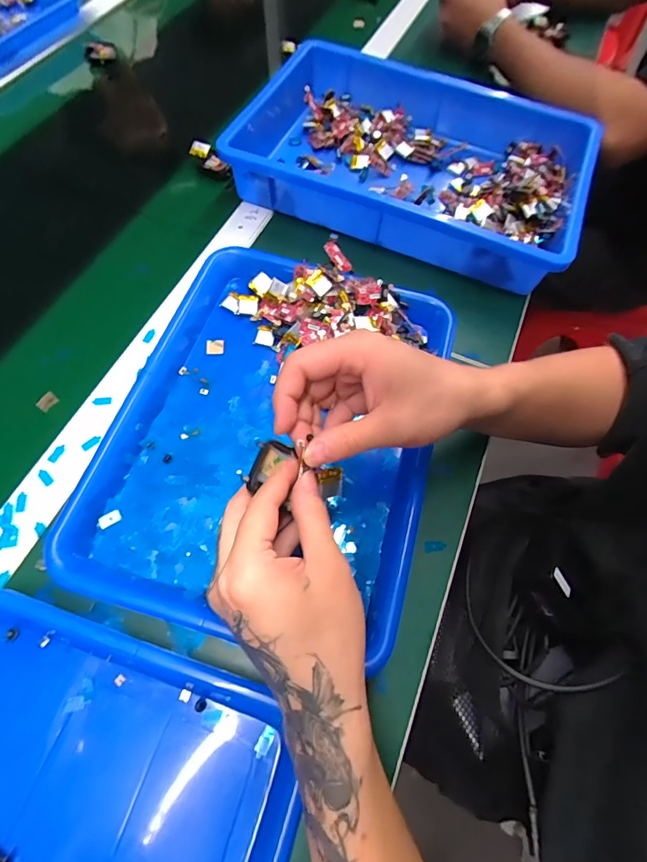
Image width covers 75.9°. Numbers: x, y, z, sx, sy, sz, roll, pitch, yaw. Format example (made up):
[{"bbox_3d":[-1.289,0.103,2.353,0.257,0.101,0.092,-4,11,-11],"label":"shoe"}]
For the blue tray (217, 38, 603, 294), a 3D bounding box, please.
[{"bbox_3d":[0.093,-0.323,0.492,0.400,0.064,0.247,22,66,6],"label":"blue tray"}]

